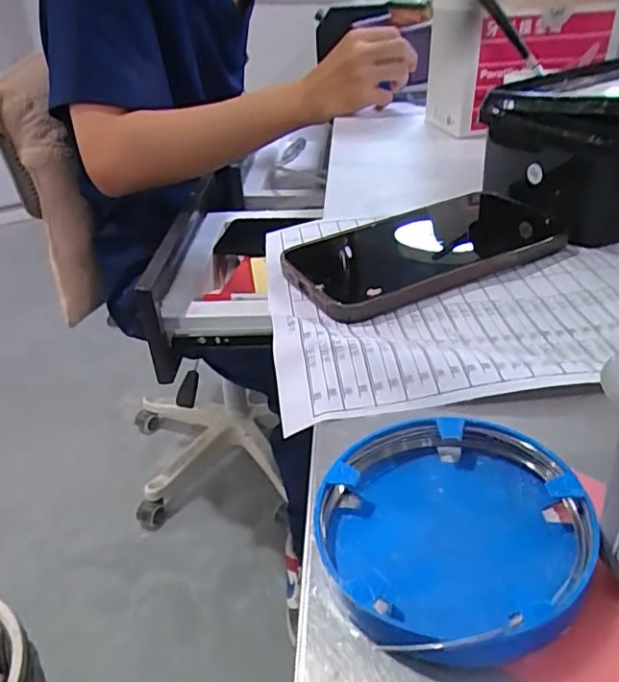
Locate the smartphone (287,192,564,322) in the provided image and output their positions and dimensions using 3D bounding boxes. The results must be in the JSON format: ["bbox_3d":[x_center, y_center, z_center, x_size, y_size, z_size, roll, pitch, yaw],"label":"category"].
[{"bbox_3d":[0.071,-0.057,0.347,0.172,0.011,0.086,-20,37,-24],"label":"smartphone"}]

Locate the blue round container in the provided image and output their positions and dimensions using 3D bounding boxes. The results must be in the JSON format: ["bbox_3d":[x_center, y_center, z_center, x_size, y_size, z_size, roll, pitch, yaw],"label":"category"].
[{"bbox_3d":[0.043,0.053,0.174,0.078,0.017,0.075,-2,34,1],"label":"blue round container"}]

